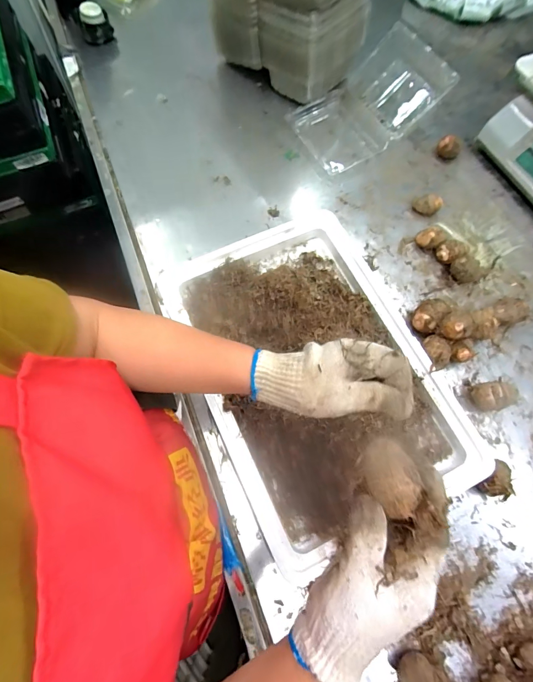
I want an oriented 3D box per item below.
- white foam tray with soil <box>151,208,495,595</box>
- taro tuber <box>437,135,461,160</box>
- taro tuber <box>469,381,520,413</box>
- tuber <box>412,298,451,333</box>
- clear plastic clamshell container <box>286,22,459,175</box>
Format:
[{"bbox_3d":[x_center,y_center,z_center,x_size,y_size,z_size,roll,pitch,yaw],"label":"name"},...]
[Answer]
[{"bbox_3d":[0.062,0.031,0.474,0.297,0.098,0.434,-23,72,-8],"label":"white foam tray with soil"},{"bbox_3d":[0.347,-0.368,0.643,0.040,0.034,0.039,0,70,0],"label":"taro tuber"},{"bbox_3d":[0.324,0.078,0.482,0.066,0.039,0.040,-11,70,-4],"label":"taro tuber"},{"bbox_3d":[0.247,-0.038,0.520,0.036,0.047,0.052,38,74,13],"label":"tuber"},{"bbox_3d":[0.191,-0.470,0.650,0.279,0.093,0.220,-24,72,-8],"label":"clear plastic clamshell container"}]

